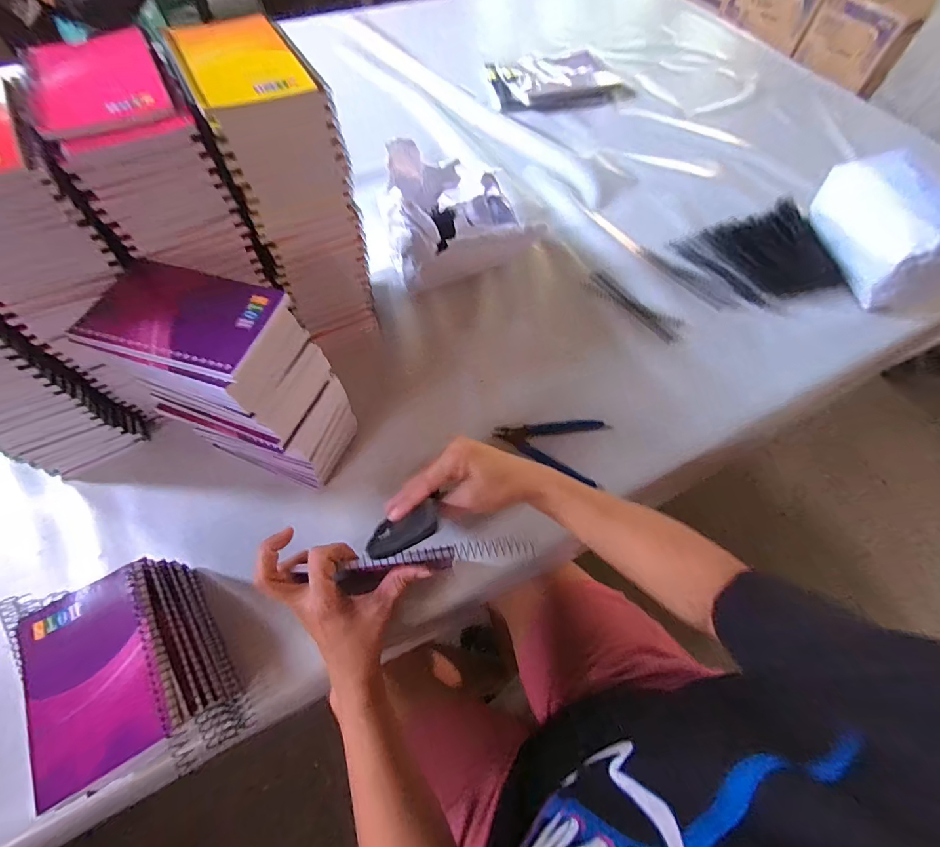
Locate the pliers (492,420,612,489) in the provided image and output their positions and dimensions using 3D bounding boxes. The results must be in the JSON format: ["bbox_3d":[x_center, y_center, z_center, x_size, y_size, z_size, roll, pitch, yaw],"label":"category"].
[{"bbox_3d":[0.091,0.019,0.487,0.124,0.010,0.082,15,63,4],"label":"pliers"}]

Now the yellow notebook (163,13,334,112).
[{"bbox_3d":[-0.175,-0.282,0.326,0.090,0.009,0.129,-27,67,-15],"label":"yellow notebook"}]

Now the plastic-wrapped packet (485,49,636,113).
[{"bbox_3d":[0.181,-0.698,0.869,0.271,0.031,0.152,-11,64,-9],"label":"plastic-wrapped packet"}]

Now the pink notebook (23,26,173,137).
[{"bbox_3d":[-0.266,-0.246,0.307,0.080,0.007,0.119,-25,67,-14],"label":"pink notebook"}]

